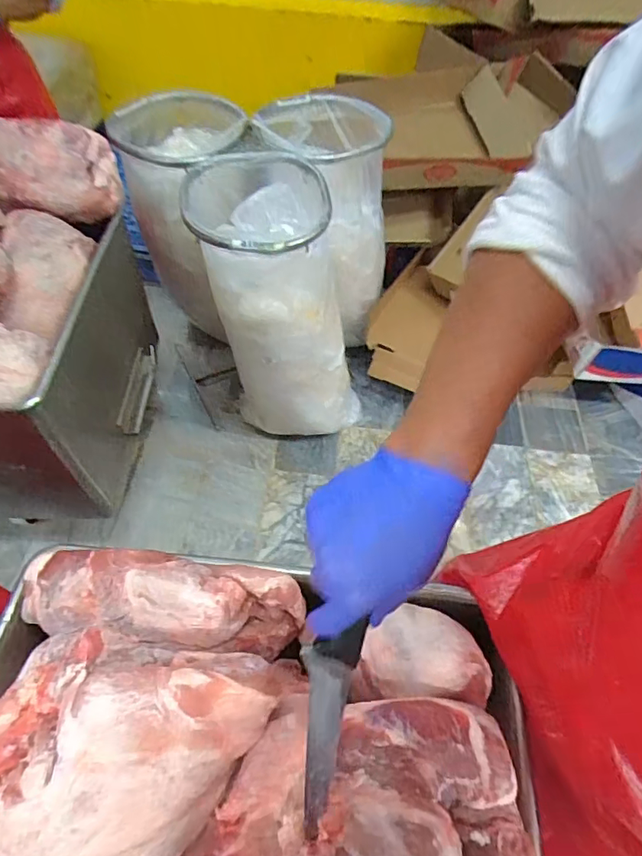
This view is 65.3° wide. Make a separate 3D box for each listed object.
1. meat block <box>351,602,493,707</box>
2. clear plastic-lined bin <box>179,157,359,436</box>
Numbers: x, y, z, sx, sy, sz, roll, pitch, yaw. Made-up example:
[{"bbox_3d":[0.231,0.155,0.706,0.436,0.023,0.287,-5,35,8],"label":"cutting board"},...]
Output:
[{"bbox_3d":[0.121,0.258,0.576,0.158,0.069,0.108,4,53,1],"label":"meat block"},{"bbox_3d":[-0.123,-0.337,1.448,0.402,0.705,0.429,-17,56,-14],"label":"clear plastic-lined bin"}]

